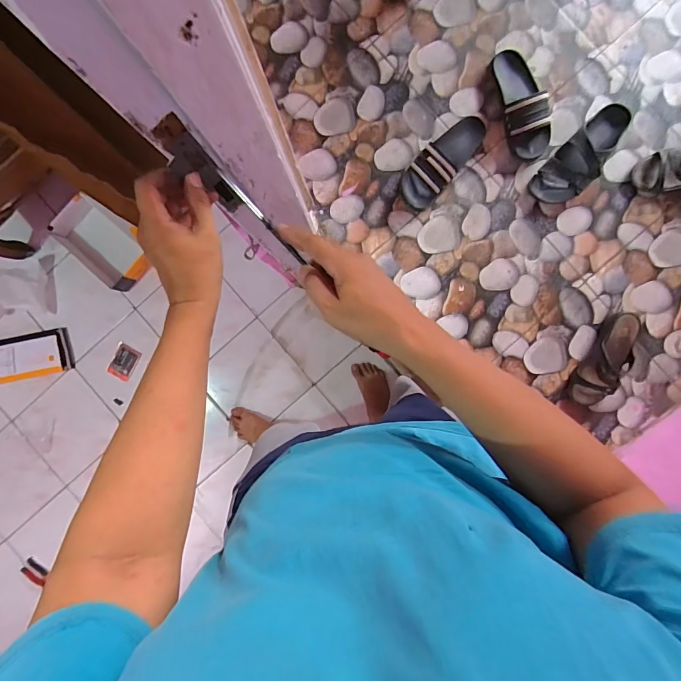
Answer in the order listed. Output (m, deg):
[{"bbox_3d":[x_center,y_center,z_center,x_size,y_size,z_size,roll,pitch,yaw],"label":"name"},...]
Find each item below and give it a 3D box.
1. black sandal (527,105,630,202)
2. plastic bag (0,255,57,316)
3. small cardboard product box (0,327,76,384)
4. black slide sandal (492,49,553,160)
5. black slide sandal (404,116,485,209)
[{"bbox_3d":[0.587,-0.445,0.952,0.106,0.066,0.287,45,92,1],"label":"black sandal"},{"bbox_3d":[-1.097,-0.184,1.358,0.234,0.083,0.189,-3,90,3],"label":"plastic bag"},{"bbox_3d":[-1.092,0.055,1.384,0.315,0.050,0.152,-10,90,3],"label":"small cardboard product box"},{"bbox_3d":[0.431,-0.569,0.951,0.110,0.061,0.270,-11,90,2],"label":"black slide sandal"},{"bbox_3d":[0.245,-0.434,0.965,0.097,0.047,0.259,43,92,1],"label":"black slide sandal"}]

